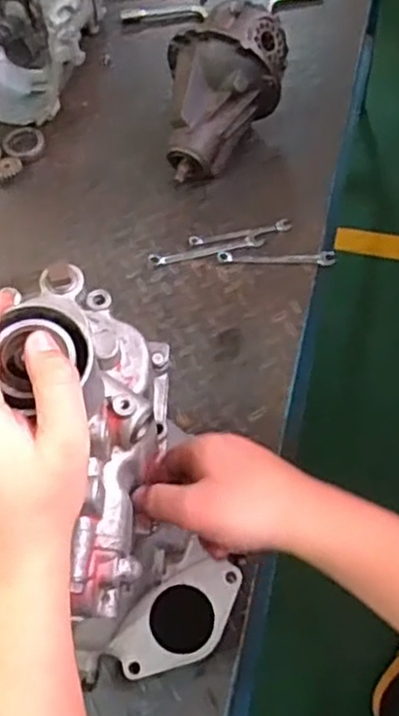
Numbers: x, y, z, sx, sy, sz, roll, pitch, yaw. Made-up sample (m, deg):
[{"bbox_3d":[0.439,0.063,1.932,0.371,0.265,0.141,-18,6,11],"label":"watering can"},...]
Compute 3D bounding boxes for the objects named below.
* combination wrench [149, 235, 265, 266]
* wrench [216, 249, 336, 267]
[{"bbox_3d":[0.010,-0.166,1.066,0.175,0.011,0.025,-9,58,-1],"label":"combination wrench"},{"bbox_3d":[0.114,-0.155,1.029,0.173,0.014,0.029,5,59,7],"label":"wrench"}]

